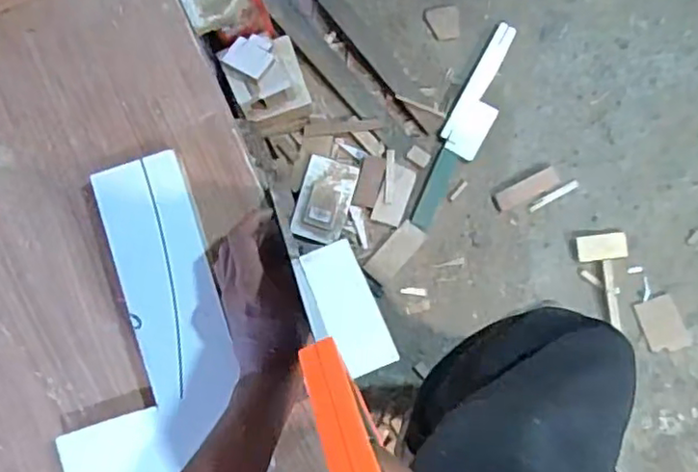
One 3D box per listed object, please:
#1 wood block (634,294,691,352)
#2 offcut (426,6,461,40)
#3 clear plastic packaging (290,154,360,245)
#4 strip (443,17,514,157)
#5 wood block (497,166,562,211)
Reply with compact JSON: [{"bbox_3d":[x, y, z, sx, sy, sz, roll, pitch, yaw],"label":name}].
[{"bbox_3d":[0.622,0.176,1.242,0.074,0.017,0.108,-20,86,1],"label":"wood block"},{"bbox_3d":[0.197,-0.441,1.300,0.068,0.005,0.068,-6,86,2],"label":"offcut"},{"bbox_3d":[-0.047,-0.073,1.257,0.104,0.022,0.170,17,79,-4],"label":"clear plastic packaging"},{"bbox_3d":[0.277,-0.292,1.274,0.086,0.027,0.275,28,88,4],"label":"strip"},{"bbox_3d":[0.366,-0.095,1.281,0.132,0.018,0.039,-29,85,1],"label":"wood block"}]

